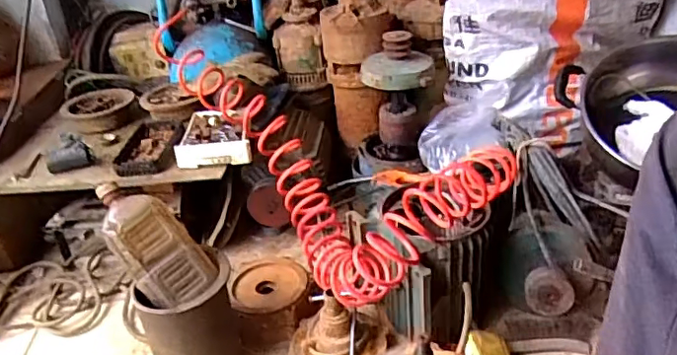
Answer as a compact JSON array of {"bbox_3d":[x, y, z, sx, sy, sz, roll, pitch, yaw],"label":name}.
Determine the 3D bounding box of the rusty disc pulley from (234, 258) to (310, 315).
[{"bbox_3d":[-0.116,0.184,0.943,0.125,0.015,0.115,-4,31,3],"label":"rusty disc pulley"}]

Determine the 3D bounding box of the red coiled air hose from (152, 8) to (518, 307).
[{"bbox_3d":[-0.036,-0.081,1.051,0.318,0.244,0.754,-22,35,-25],"label":"red coiled air hose"}]

